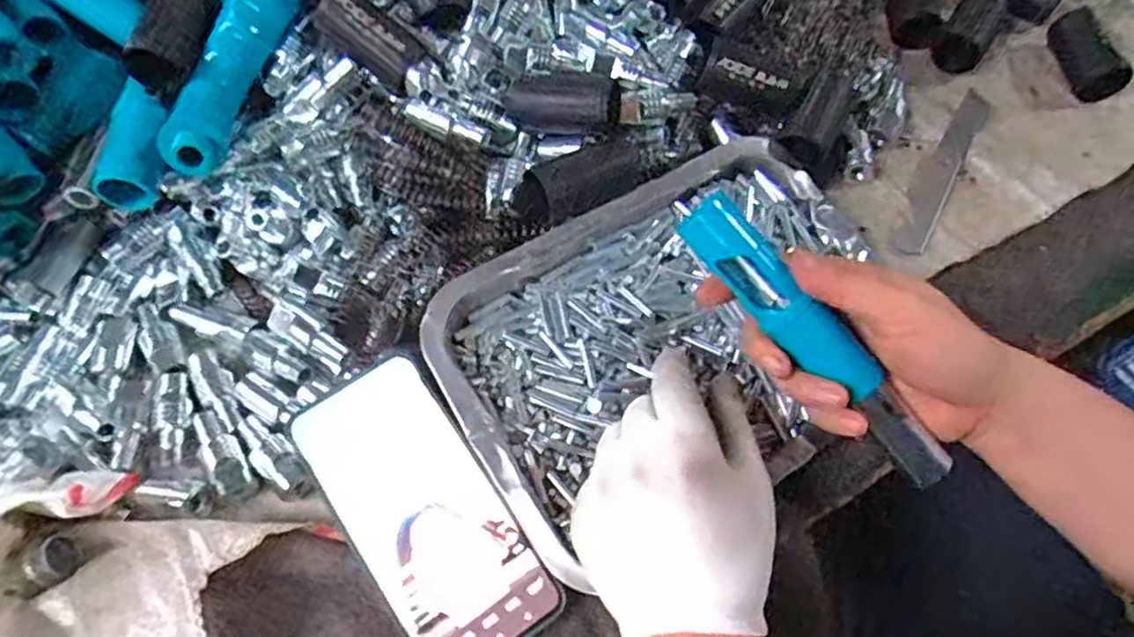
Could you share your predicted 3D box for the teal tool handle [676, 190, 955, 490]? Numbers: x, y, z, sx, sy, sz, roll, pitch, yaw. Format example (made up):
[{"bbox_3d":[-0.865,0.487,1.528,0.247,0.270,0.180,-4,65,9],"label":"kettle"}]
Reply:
[{"bbox_3d":[0.124,0.012,0.342,0.179,0.020,0.021,46,70,-5],"label":"teal tool handle"}]

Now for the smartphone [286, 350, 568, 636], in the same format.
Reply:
[{"bbox_3d":[-0.073,0.096,0.350,0.076,0.016,0.155,-32,68,-15],"label":"smartphone"}]

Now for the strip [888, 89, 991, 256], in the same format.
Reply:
[{"bbox_3d":[0.253,-0.099,0.472,0.021,0.004,0.143,27,71,19],"label":"strip"}]

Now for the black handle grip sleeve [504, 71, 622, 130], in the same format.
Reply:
[{"bbox_3d":[-0.003,-0.130,0.423,0.069,0.025,0.029,9,64,4],"label":"black handle grip sleeve"}]

